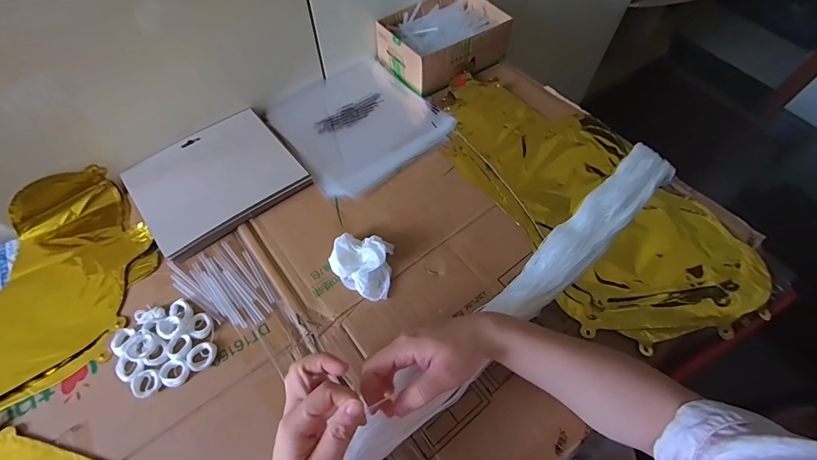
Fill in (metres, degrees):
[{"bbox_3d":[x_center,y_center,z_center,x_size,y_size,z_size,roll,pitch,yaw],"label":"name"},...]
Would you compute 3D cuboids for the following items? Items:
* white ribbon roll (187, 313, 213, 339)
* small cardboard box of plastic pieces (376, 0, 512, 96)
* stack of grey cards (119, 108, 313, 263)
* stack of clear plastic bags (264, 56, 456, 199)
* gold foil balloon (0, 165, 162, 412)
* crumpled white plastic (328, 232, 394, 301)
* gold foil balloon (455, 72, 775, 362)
[{"bbox_3d":[-0.221,0.101,0.404,0.026,0.004,0.025,0,58,0],"label":"white ribbon roll"},{"bbox_3d":[0.057,-0.309,0.622,0.190,0.069,0.133,-32,64,-18],"label":"small cardboard box of plastic pieces"},{"bbox_3d":[-0.253,-0.071,0.505,0.193,0.025,0.162,-35,65,-20],"label":"stack of grey cards"},{"bbox_3d":[-0.077,-0.164,0.569,0.219,0.014,0.219,-37,65,-20],"label":"stack of clear plastic bags"},{"bbox_3d":[-0.479,0.103,0.398,0.400,0.048,0.223,-33,64,-19],"label":"gold foil balloon"},{"bbox_3d":[-0.054,0.040,0.432,0.067,0.032,0.069,4,58,2],"label":"crumpled white plastic"},{"bbox_3d":[0.225,-0.063,0.512,0.245,0.032,0.454,-25,62,-15],"label":"gold foil balloon"}]

